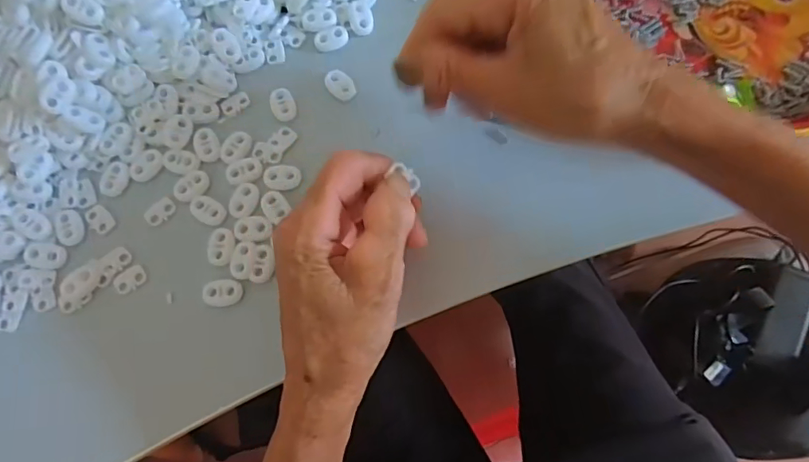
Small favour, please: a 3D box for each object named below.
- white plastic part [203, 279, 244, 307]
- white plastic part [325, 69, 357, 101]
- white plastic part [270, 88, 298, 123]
[{"bbox_3d":[-0.103,0.035,0.287,0.021,0.005,0.015,-5,77,0],"label":"white plastic part"},{"bbox_3d":[-0.041,-0.092,0.318,0.015,0.004,0.022,-41,80,-8],"label":"white plastic part"},{"bbox_3d":[-0.076,-0.079,0.317,0.015,0.006,0.022,-22,78,-4],"label":"white plastic part"}]

